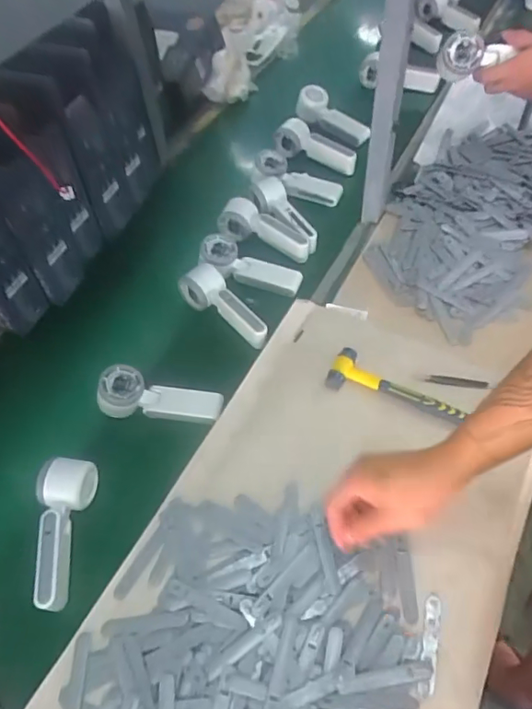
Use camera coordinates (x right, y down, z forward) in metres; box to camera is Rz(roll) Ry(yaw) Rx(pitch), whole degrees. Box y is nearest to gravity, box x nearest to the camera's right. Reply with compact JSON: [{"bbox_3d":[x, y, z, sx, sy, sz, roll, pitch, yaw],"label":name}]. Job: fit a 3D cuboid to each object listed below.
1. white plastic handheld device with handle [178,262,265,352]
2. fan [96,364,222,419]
[{"bbox_3d":[-0.064,-0.072,0.784,0.064,0.041,0.160,-33,58,-19],"label":"white plastic handheld device with handle"},{"bbox_3d":[-0.142,0.058,0.714,0.163,0.040,0.061,10,54,-5],"label":"fan"}]

